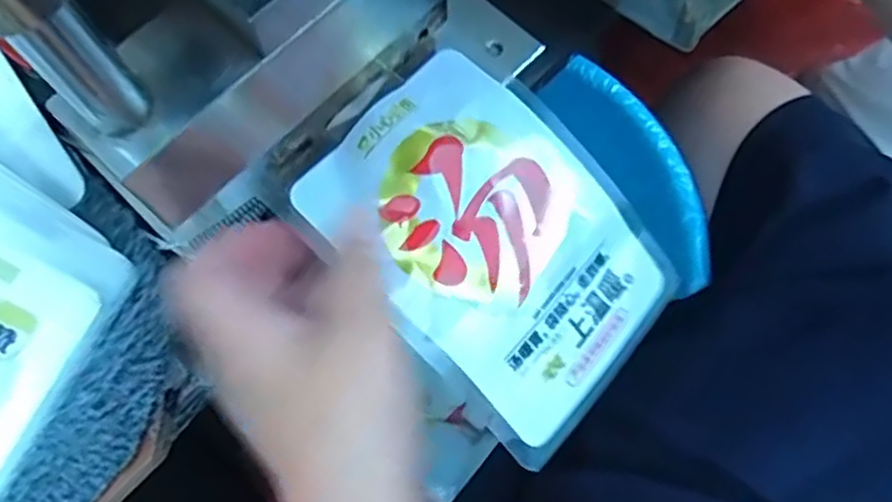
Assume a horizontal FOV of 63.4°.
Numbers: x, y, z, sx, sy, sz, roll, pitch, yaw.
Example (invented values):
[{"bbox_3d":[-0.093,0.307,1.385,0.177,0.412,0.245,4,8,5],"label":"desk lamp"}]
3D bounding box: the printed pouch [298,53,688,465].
[{"bbox_3d":[0.025,-0.004,0.330,0.160,0.018,0.124,45,70,-2],"label":"printed pouch"}]

